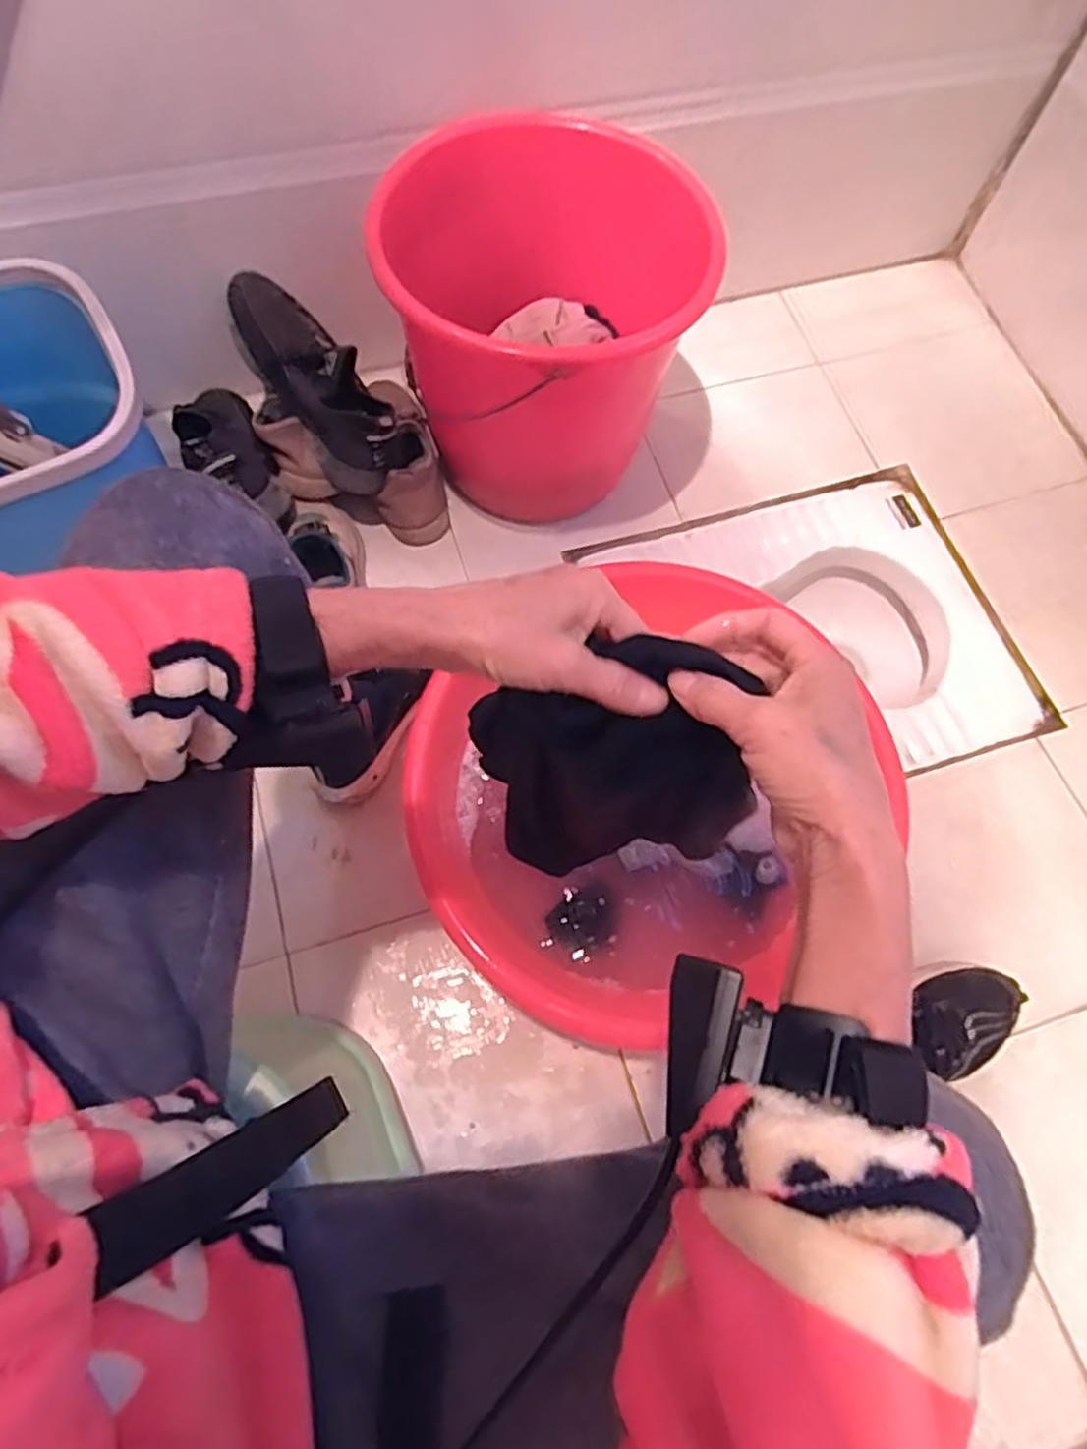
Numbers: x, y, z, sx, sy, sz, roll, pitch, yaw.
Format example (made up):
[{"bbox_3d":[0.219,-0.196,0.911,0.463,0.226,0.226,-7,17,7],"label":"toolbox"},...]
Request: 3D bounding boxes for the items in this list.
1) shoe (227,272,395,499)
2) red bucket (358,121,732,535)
[{"bbox_3d":[-0.268,-0.403,0.850,0.091,0.095,0.269,-34,89,-14],"label":"shoe"},{"bbox_3d":[-0.004,-0.458,0.857,0.360,0.287,0.393,1,68,-1],"label":"red bucket"}]

